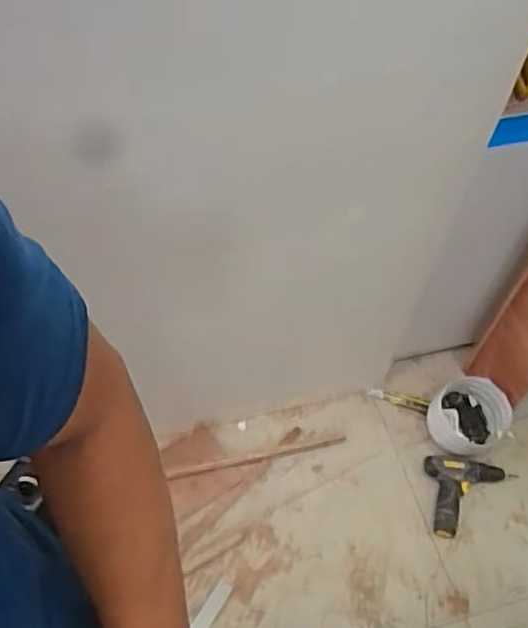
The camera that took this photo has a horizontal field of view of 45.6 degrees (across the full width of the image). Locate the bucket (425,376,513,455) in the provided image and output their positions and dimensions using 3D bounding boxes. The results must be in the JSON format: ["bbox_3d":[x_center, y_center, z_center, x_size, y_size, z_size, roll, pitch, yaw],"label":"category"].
[{"bbox_3d":[0.508,0.262,1.558,0.169,0.152,0.175,2,54,-3],"label":"bucket"}]

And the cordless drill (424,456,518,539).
[{"bbox_3d":[0.499,0.437,1.498,0.206,0.054,0.194,8,54,1],"label":"cordless drill"}]

